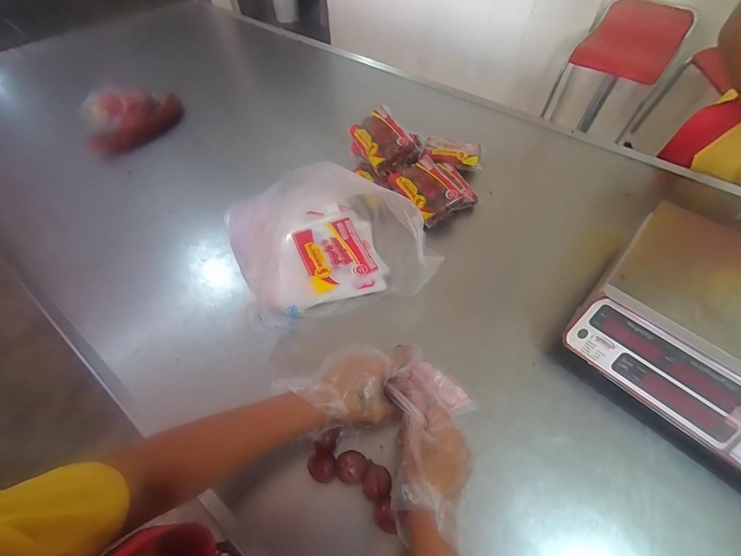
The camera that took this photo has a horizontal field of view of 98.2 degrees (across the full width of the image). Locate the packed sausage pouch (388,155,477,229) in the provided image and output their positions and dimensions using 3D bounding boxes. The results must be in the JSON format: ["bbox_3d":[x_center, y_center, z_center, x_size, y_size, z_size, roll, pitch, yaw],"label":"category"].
[{"bbox_3d":[0.115,-0.176,0.646,0.112,0.048,0.138,-35,63,-22],"label":"packed sausage pouch"}]

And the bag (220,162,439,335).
[{"bbox_3d":[-0.073,-0.074,0.529,0.307,0.158,0.258,-14,56,-12],"label":"bag"}]

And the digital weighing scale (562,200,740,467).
[{"bbox_3d":[0.523,0.076,0.439,0.361,0.101,0.325,39,64,23],"label":"digital weighing scale"}]

